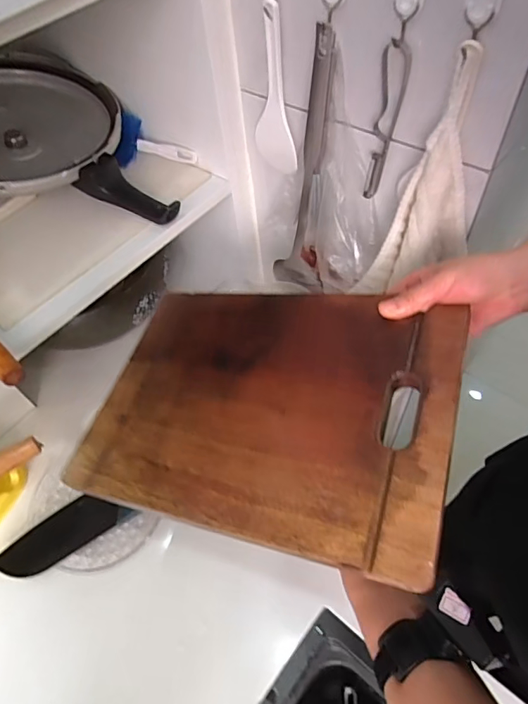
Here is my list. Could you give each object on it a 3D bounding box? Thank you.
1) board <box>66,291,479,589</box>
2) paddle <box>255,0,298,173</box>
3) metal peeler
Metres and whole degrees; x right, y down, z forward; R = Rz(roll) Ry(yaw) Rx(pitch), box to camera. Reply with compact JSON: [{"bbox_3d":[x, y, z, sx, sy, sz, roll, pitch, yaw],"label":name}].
[{"bbox_3d":[-0.008,0.043,0.446,0.355,0.009,0.251,5,57,28],"label":"board"},{"bbox_3d":[0.011,-0.297,0.538,0.016,0.186,0.064,-34,59,-18],"label":"paddle"},{"bbox_3d":[0.125,-0.230,0.475,0.024,0.161,0.017,24,61,20],"label":"metal peeler"}]

